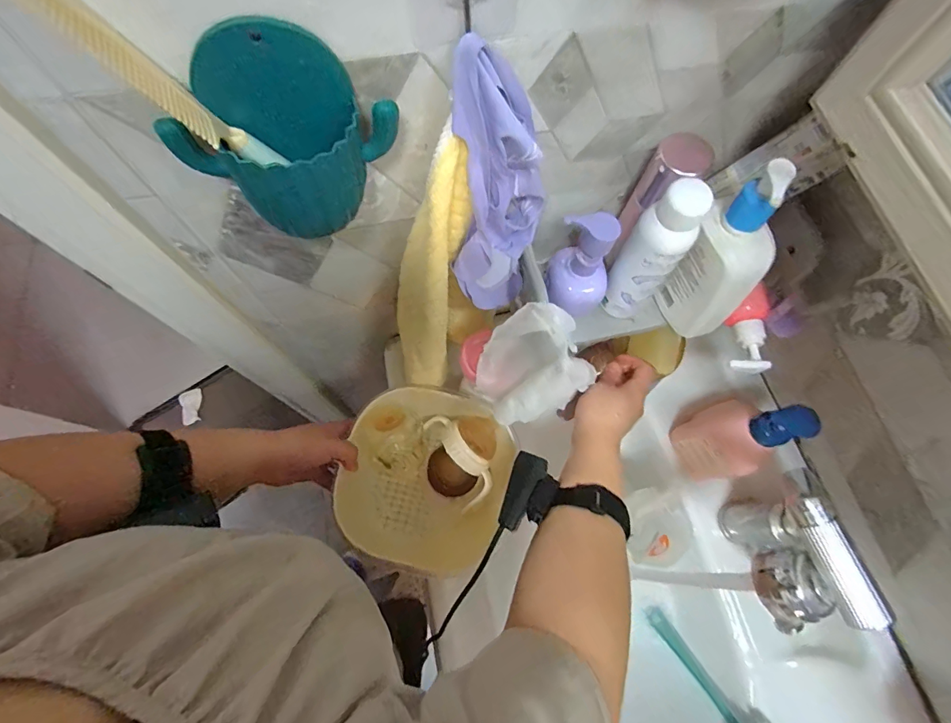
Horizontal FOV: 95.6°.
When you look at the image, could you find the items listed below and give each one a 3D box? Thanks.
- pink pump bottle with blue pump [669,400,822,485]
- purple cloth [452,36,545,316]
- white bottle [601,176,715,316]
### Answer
[{"bbox_3d":[0.294,0.088,0.491,0.055,0.171,0.084,-18,71,-7],"label":"pink pump bottle with blue pump"},{"bbox_3d":[0.018,-0.125,0.344,0.072,0.205,0.078,6,70,1],"label":"purple cloth"},{"bbox_3d":[0.159,-0.095,0.400,0.046,0.164,0.040,34,73,11],"label":"white bottle"}]

